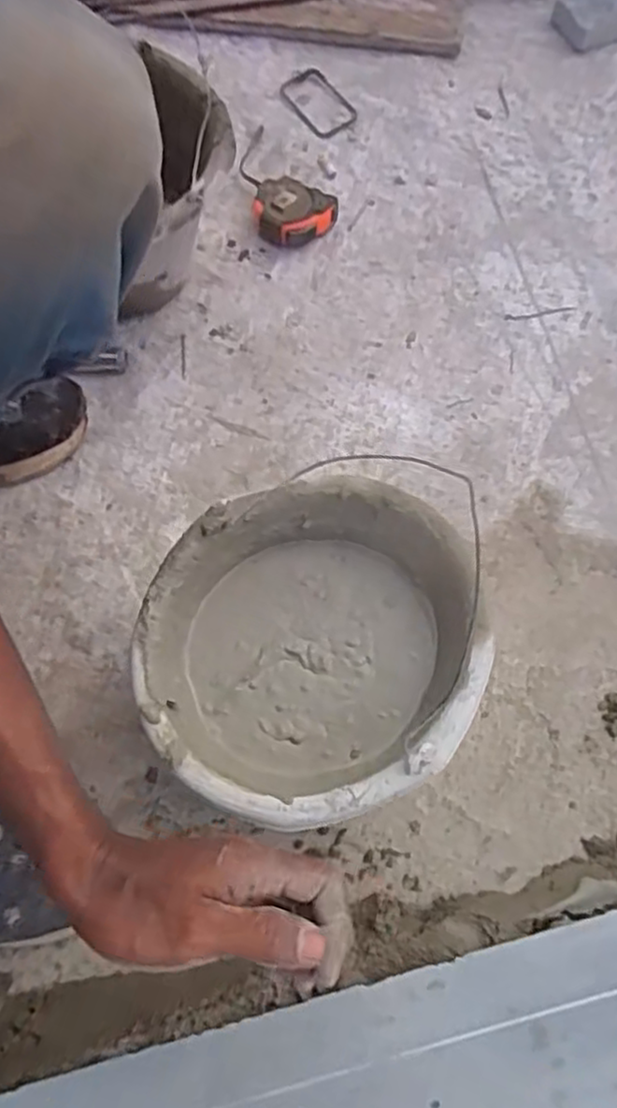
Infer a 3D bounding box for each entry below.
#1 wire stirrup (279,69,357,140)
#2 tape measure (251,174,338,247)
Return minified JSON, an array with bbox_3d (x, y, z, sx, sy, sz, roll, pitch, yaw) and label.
[{"bbox_3d":[0.011,-0.568,0.877,0.065,0.009,0.102,-39,75,-12],"label":"wire stirrup"},{"bbox_3d":[-0.018,-0.390,0.806,0.090,0.035,0.071,15,72,5],"label":"tape measure"}]

